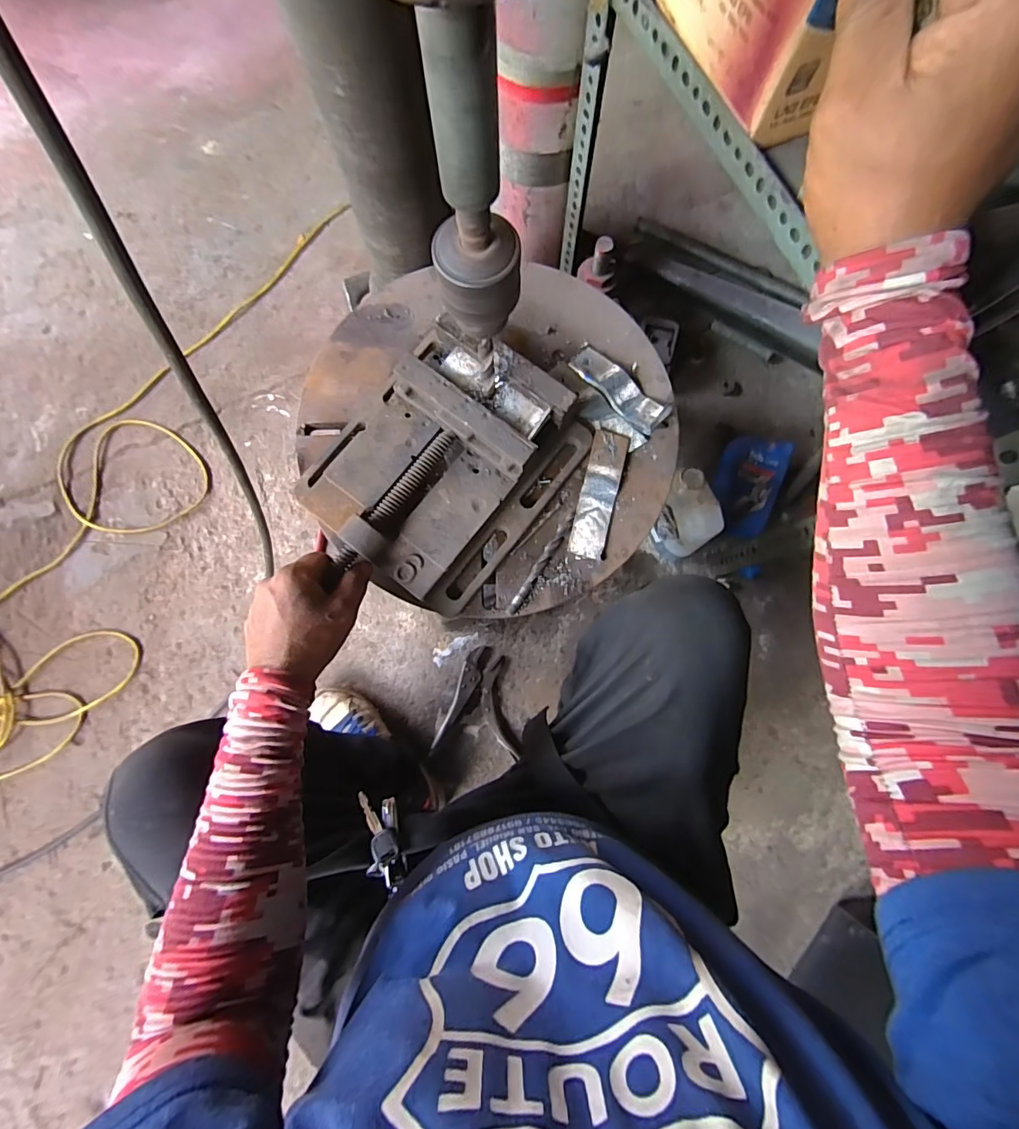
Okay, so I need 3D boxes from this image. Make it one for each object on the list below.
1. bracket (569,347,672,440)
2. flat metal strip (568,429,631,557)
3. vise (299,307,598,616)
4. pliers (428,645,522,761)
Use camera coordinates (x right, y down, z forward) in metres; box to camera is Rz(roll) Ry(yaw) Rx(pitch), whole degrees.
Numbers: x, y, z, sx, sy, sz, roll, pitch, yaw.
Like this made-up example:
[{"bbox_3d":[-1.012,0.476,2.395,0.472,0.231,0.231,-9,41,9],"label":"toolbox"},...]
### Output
[{"bbox_3d":[0.114,-0.183,0.492,0.037,0.018,0.115,-41,83,-8],"label":"bracket"},{"bbox_3d":[0.090,-0.071,0.479,0.035,0.006,0.130,14,84,0],"label":"flat metal strip"},{"bbox_3d":[-0.070,-0.101,0.456,0.212,0.069,0.235,38,84,8],"label":"vise"},{"bbox_3d":[-0.055,0.238,0.832,0.144,0.025,0.181,1,79,-1],"label":"pliers"}]

